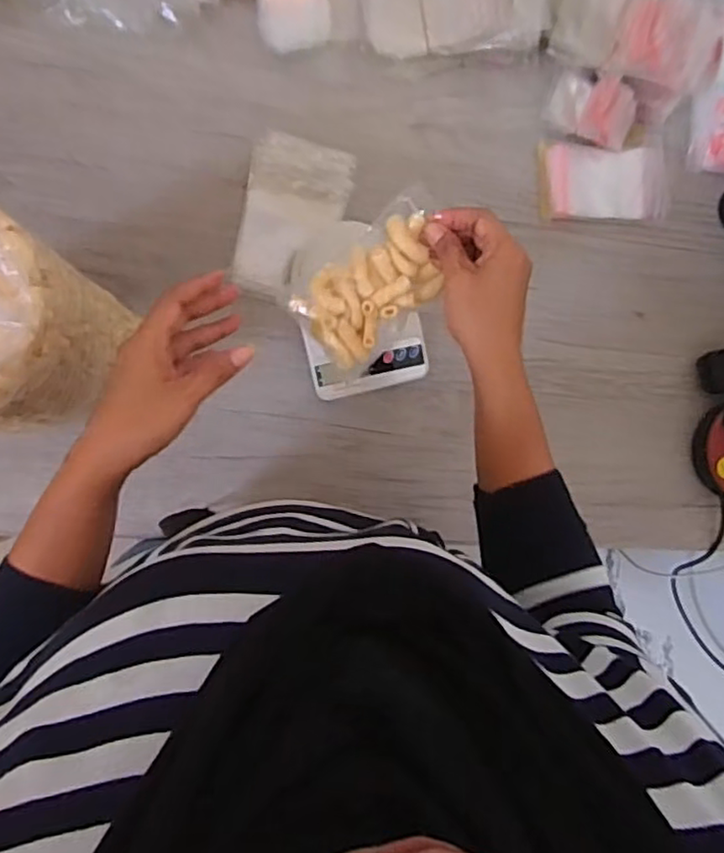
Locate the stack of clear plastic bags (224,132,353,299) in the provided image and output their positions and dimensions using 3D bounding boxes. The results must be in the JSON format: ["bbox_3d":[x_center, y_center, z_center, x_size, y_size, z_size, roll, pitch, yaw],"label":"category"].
[{"bbox_3d":[-0.077,-0.225,0.705,0.108,0.029,0.167,13,87,-9],"label":"stack of clear plastic bags"}]

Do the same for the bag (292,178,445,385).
[{"bbox_3d":[0.015,-0.114,0.514,0.079,0.024,0.140,45,83,-6],"label":"bag"}]

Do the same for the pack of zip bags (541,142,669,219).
[{"bbox_3d":[0.291,-0.290,0.766,0.159,0.010,0.090,0,89,-9],"label":"pack of zip bags"}]

